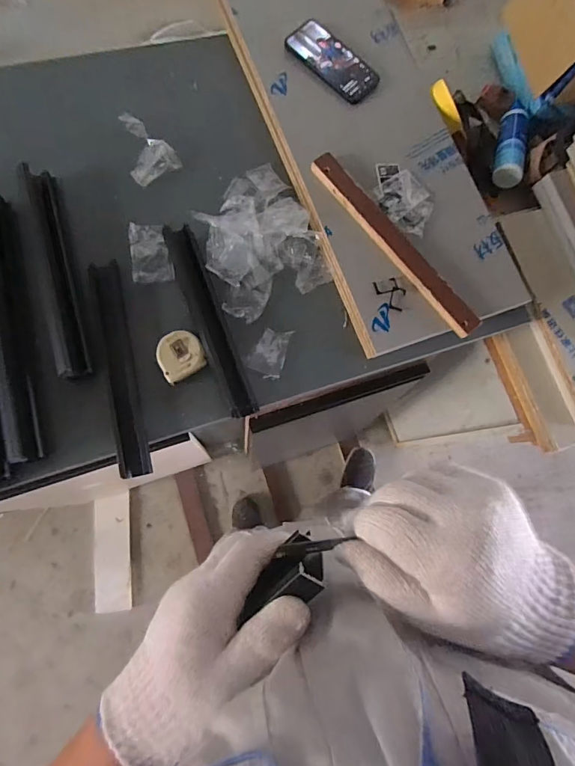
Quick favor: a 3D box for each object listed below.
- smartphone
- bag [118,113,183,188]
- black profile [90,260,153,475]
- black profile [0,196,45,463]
[{"bbox_3d":[0.077,-0.550,0.724,0.163,0.017,0.075,39,76,2],"label":"smartphone"},{"bbox_3d":[-0.241,-0.381,0.689,0.079,0.018,0.122,-41,86,-14],"label":"bag"},{"bbox_3d":[-0.243,-0.026,0.611,0.044,0.027,0.320,-11,80,-10],"label":"black profile"},{"bbox_3d":[-0.394,-0.087,0.593,0.043,0.027,0.391,-13,80,-10],"label":"black profile"}]

